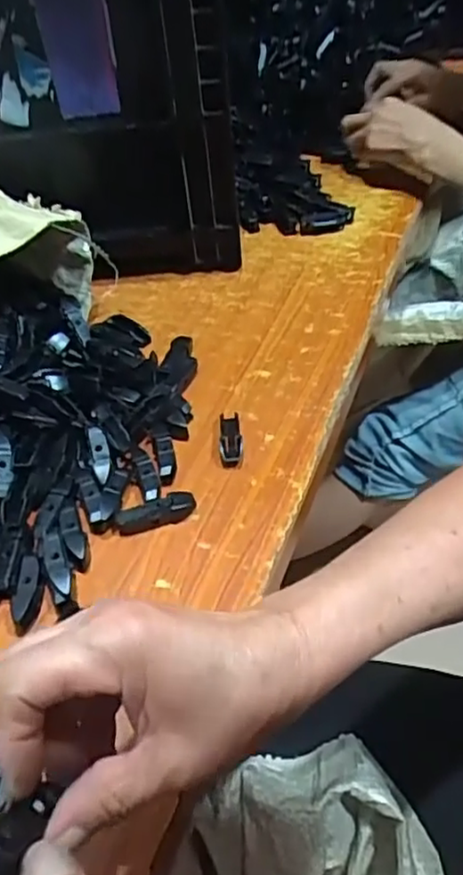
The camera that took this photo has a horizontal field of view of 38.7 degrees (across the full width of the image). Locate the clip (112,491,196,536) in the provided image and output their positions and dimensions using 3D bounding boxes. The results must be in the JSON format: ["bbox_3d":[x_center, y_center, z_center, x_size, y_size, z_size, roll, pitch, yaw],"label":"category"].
[{"bbox_3d":[-0.053,0.050,0.450,0.056,0.012,0.016,-13,45,-8],"label":"clip"}]

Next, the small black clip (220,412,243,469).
[{"bbox_3d":[0.000,-0.001,0.498,0.017,0.010,0.055,-2,44,3],"label":"small black clip"}]

